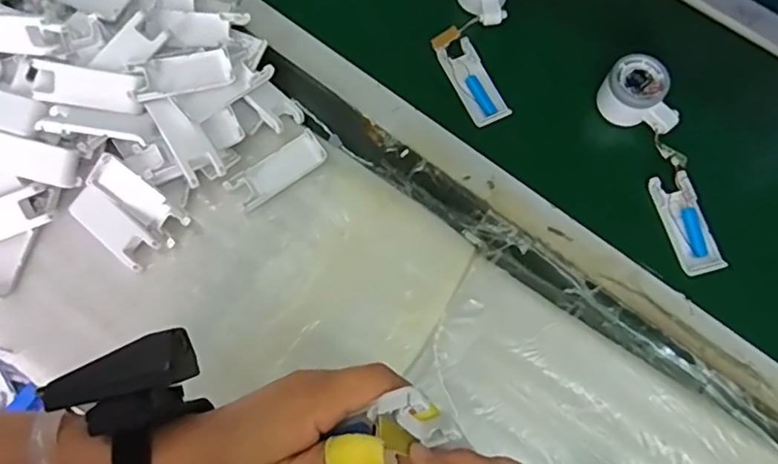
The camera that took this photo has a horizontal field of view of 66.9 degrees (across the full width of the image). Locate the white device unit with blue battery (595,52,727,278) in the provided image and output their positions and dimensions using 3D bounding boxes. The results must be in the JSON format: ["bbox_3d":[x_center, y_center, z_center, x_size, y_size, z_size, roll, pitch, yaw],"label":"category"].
[{"bbox_3d":[0.282,-0.071,0.594,0.054,0.047,0.224,-18,74,-6],"label":"white device unit with blue battery"}]

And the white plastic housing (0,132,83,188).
[{"bbox_3d":[-0.360,-0.073,0.579,0.108,0.014,0.040,11,94,-1],"label":"white plastic housing"}]

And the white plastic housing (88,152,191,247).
[{"bbox_3d":[-0.249,-0.032,0.585,0.104,0.019,0.036,41,77,-2],"label":"white plastic housing"}]

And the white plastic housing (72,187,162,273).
[{"bbox_3d":[-0.275,-0.005,0.583,0.091,0.016,0.037,39,77,11],"label":"white plastic housing"}]

